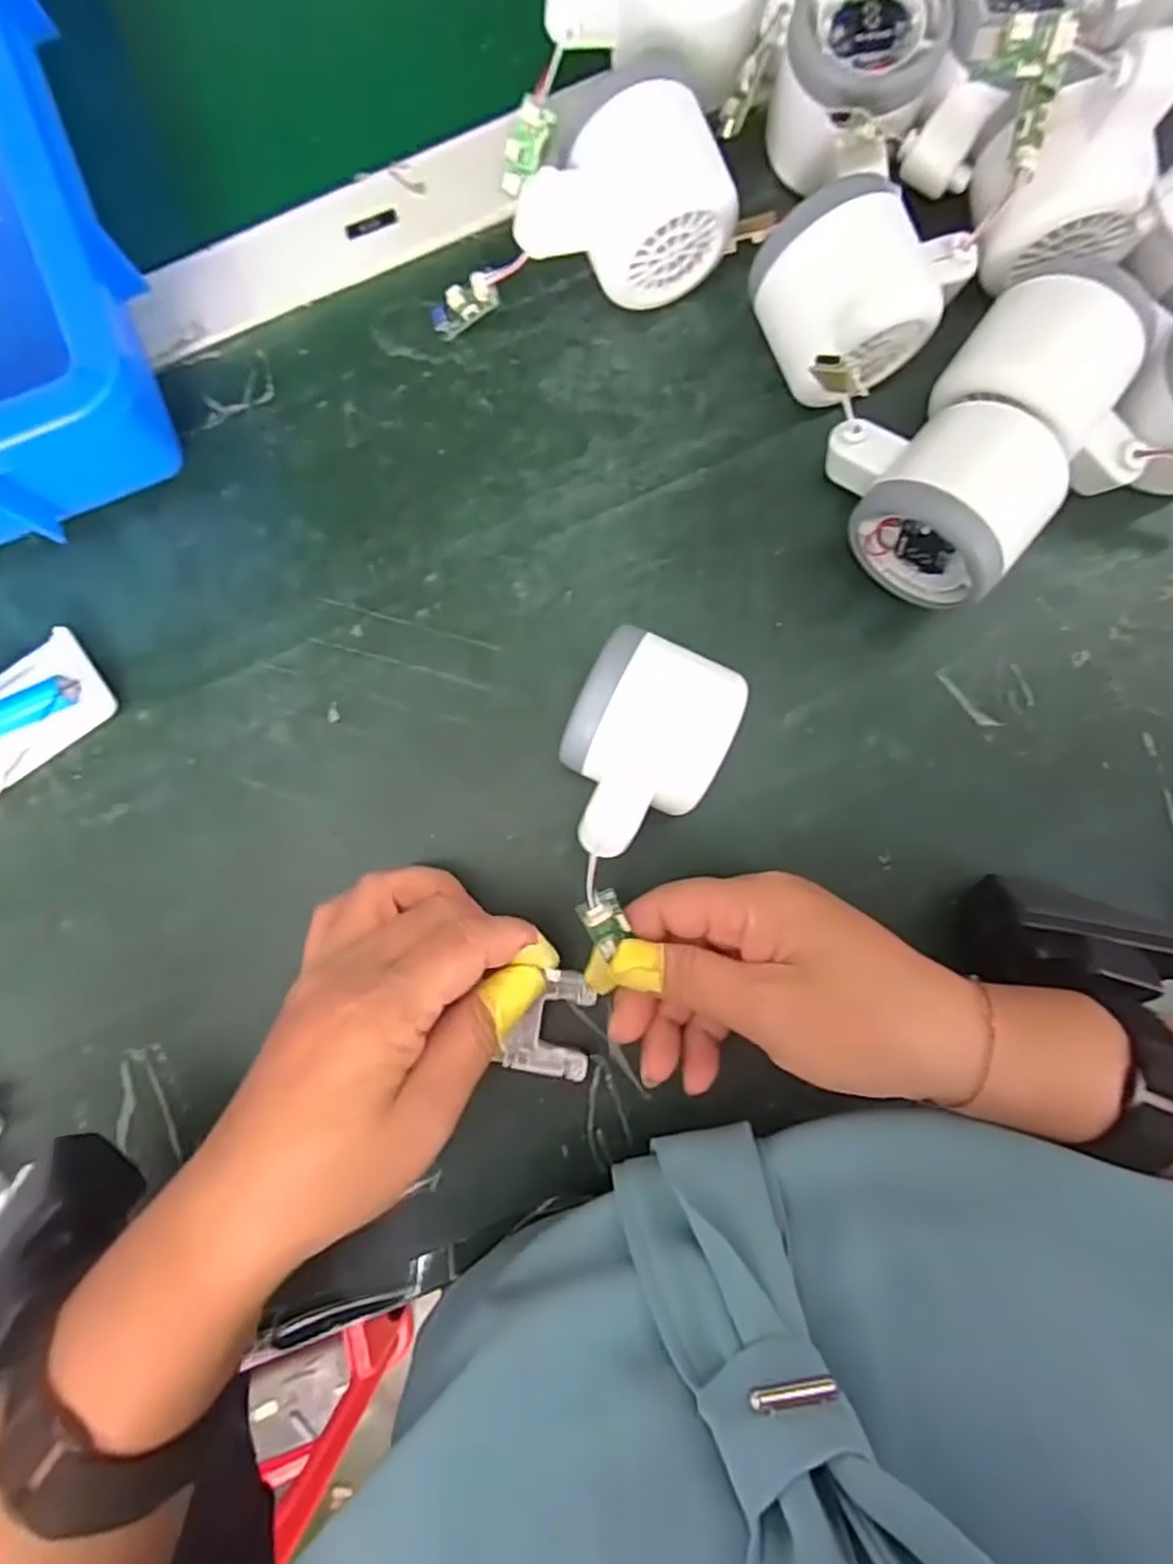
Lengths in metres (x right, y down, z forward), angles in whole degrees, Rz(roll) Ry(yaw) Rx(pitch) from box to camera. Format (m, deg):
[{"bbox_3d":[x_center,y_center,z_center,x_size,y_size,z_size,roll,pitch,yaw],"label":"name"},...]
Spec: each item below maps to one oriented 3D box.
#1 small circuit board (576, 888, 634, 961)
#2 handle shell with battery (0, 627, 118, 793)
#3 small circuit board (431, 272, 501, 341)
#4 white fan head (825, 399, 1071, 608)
[{"bbox_3d":[0.007,0.051,0.261,0.016,0.005,0.018,-26,89,0],"label":"small circuit board"},{"bbox_3d":[-0.247,-0.017,0.294,0.101,0.014,0.045,-37,89,0],"label":"handle shell with battery"},{"bbox_3d":[-0.053,-0.204,0.300,0.032,0.009,0.014,-14,88,30],"label":"small circuit board"},{"bbox_3d":[0.132,-0.112,0.272,0.080,0.053,0.052,40,89,1],"label":"white fan head"}]

